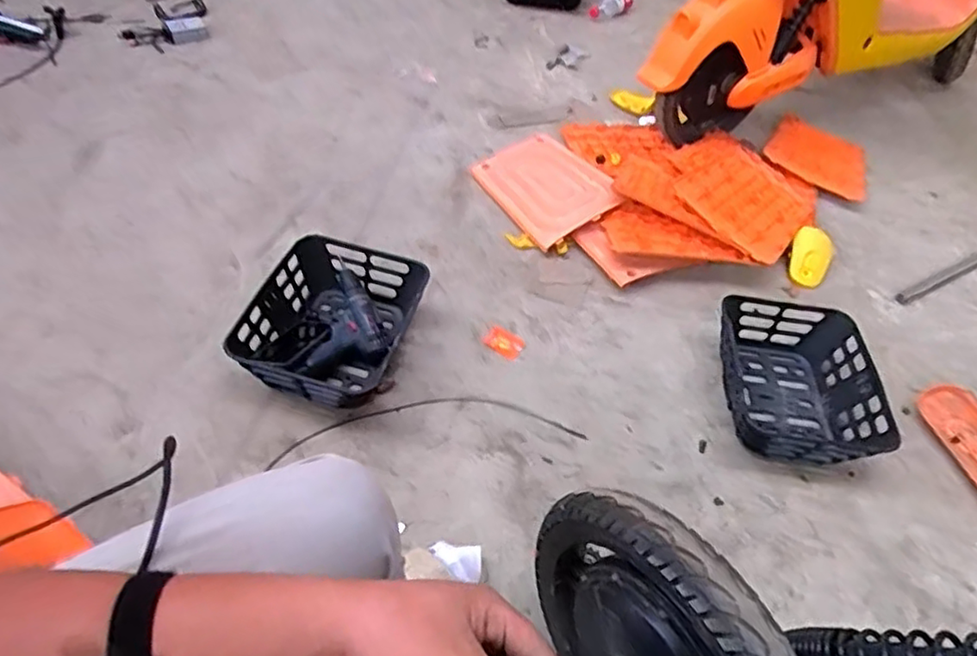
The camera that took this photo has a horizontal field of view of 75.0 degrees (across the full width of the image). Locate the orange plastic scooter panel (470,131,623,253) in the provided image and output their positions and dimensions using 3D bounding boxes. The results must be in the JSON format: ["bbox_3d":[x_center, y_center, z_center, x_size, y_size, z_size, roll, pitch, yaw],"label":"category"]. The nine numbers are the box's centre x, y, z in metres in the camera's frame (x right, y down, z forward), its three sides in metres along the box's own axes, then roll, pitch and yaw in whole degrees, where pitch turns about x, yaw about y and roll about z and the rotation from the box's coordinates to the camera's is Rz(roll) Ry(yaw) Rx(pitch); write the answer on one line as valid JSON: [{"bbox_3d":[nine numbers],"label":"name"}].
[{"bbox_3d":[0.130,-0.357,1.572,0.245,0.030,0.365,-30,55,-13],"label":"orange plastic scooter panel"}]

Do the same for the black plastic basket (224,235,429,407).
[{"bbox_3d":[-0.282,-0.009,1.190,0.287,0.143,0.328,10,50,4],"label":"black plastic basket"}]

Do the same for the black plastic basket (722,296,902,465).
[{"bbox_3d":[0.579,0.089,1.207,0.284,0.109,0.335,4,49,-2],"label":"black plastic basket"}]

